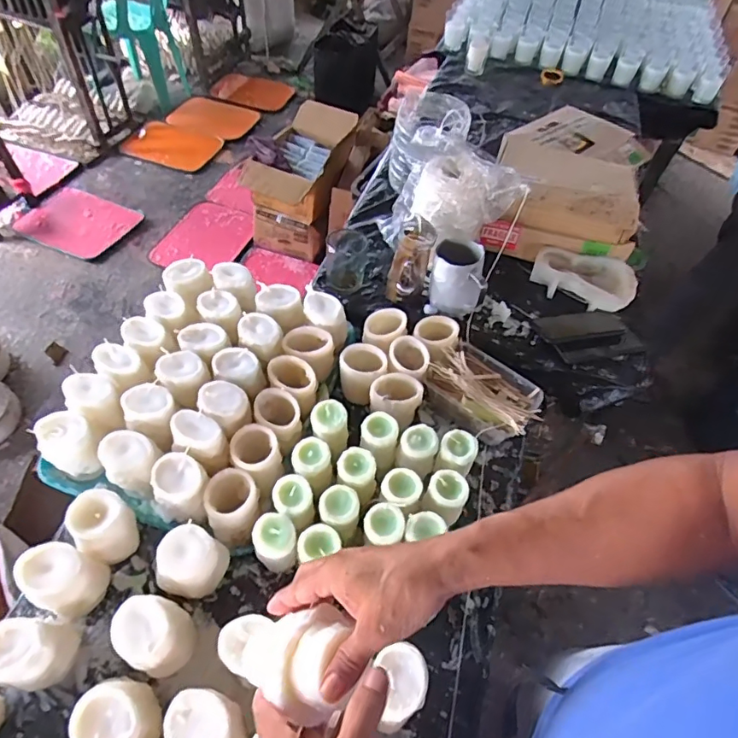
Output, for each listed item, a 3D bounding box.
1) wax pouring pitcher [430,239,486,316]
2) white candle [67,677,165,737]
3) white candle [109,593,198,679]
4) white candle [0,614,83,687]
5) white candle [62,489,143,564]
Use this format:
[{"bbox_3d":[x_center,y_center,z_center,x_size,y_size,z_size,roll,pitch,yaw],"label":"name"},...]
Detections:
[{"bbox_3d":[0.157,-0.158,0.883,0.098,0.109,0.102,23,54,11],"label":"wax pouring pitcher"},{"bbox_3d":[-0.256,0.371,0.527,0.069,0.110,0.083,-25,60,-22],"label":"white candle"},{"bbox_3d":[-0.238,0.306,0.573,0.080,0.106,0.073,32,57,17],"label":"white candle"},{"bbox_3d":[-0.364,0.302,0.539,0.073,0.084,0.069,5,53,-2],"label":"white candle"},{"bbox_3d":[-0.322,0.191,0.613,0.062,0.077,0.061,3,53,-4],"label":"white candle"}]

